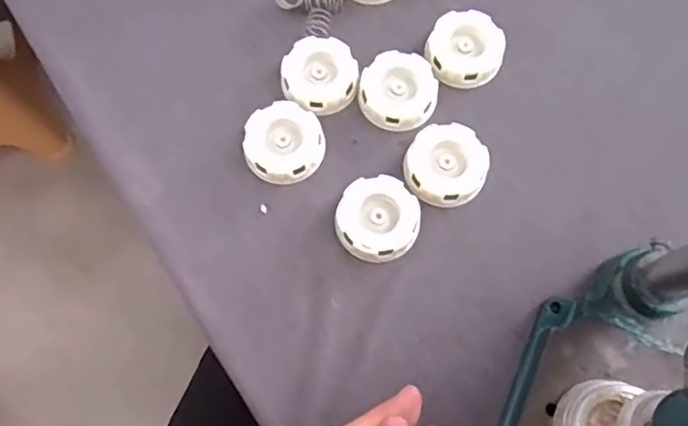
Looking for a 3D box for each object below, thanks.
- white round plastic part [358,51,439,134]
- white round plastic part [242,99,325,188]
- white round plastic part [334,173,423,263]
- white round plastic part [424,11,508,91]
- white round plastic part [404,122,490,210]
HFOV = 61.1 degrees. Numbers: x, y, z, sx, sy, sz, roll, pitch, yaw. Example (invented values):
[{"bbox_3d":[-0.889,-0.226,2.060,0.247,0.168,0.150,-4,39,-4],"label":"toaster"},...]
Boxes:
[{"bbox_3d":[0.044,-0.098,0.471,0.061,0.012,0.064,0,72,1],"label":"white round plastic part"},{"bbox_3d":[-0.047,-0.054,0.459,0.061,0.018,0.061,0,72,1],"label":"white round plastic part"},{"bbox_3d":[0.026,0.005,0.438,0.060,0.014,0.063,0,72,1],"label":"white round plastic part"},{"bbox_3d":[0.101,-0.134,0.486,0.061,0.017,0.066,0,72,1],"label":"white round plastic part"},{"bbox_3d":[0.079,-0.035,0.452,0.060,0.019,0.063,0,72,1],"label":"white round plastic part"}]

